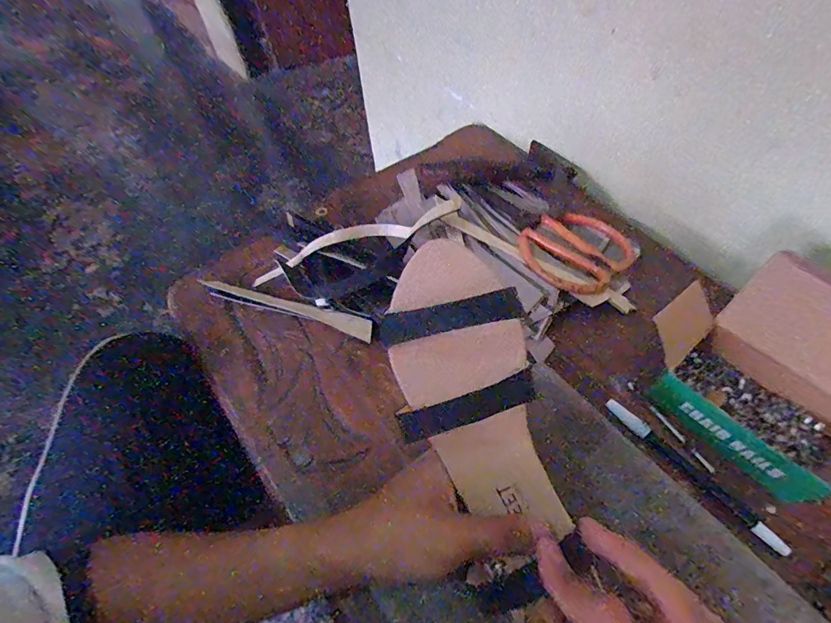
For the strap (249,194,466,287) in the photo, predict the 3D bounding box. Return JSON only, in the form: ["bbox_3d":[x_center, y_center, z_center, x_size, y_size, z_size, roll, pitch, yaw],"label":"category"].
[{"bbox_3d":[-0.056,-0.078,0.431,0.230,0.036,0.010,-24,60,-10],"label":"strap"}]

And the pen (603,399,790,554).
[{"bbox_3d":[0.210,0.122,0.323,0.012,0.010,0.143,-38,63,-18],"label":"pen"}]

